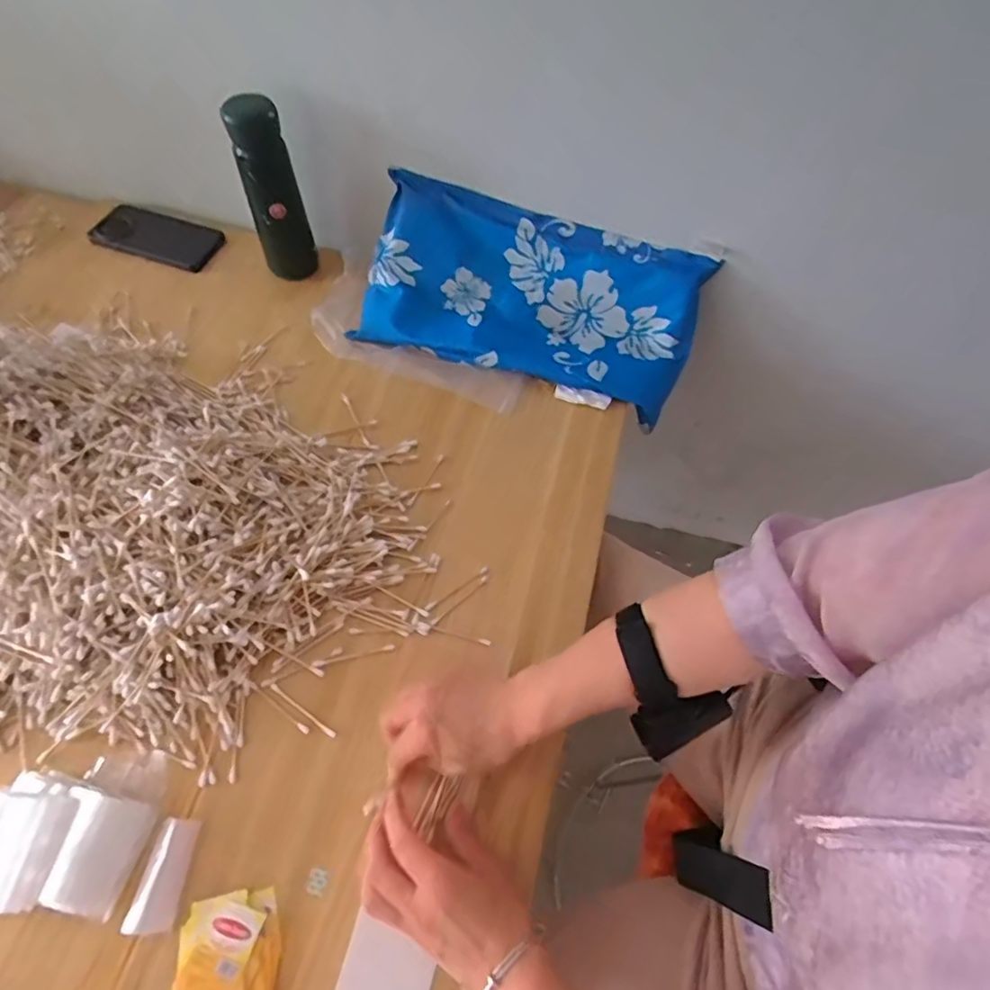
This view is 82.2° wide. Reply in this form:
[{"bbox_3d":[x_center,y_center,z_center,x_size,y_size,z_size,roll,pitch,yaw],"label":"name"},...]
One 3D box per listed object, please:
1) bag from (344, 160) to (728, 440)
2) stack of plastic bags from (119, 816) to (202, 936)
[{"bbox_3d":[0.034,-0.216,0.627,0.368,0.056,0.179,18,96,5],"label":"bag"},{"bbox_3d":[-0.228,0.262,0.393,0.024,0.014,0.066,8,59,2],"label":"stack of plastic bags"}]

